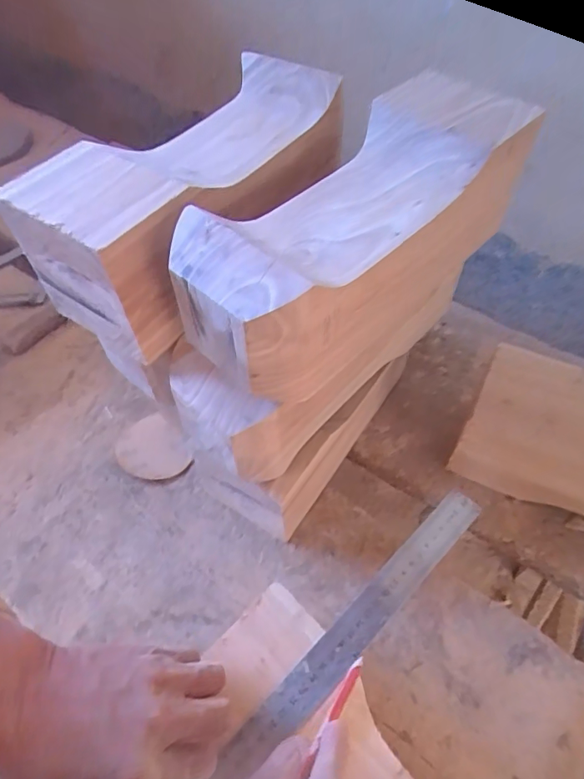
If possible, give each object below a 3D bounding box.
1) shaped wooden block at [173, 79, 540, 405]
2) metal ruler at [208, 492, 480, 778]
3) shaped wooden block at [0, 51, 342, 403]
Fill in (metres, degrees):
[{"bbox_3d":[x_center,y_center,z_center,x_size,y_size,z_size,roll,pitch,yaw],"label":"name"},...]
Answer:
[{"bbox_3d":[0.054,-0.123,0.385,0.116,0.117,0.303,36,62,24],"label":"shaped wooden block"},{"bbox_3d":[0.046,0.184,0.364,0.291,0.006,0.034,-39,57,-22],"label":"metal ruler"},{"bbox_3d":[-0.080,-0.165,0.430,0.118,0.122,0.277,32,60,22],"label":"shaped wooden block"}]

